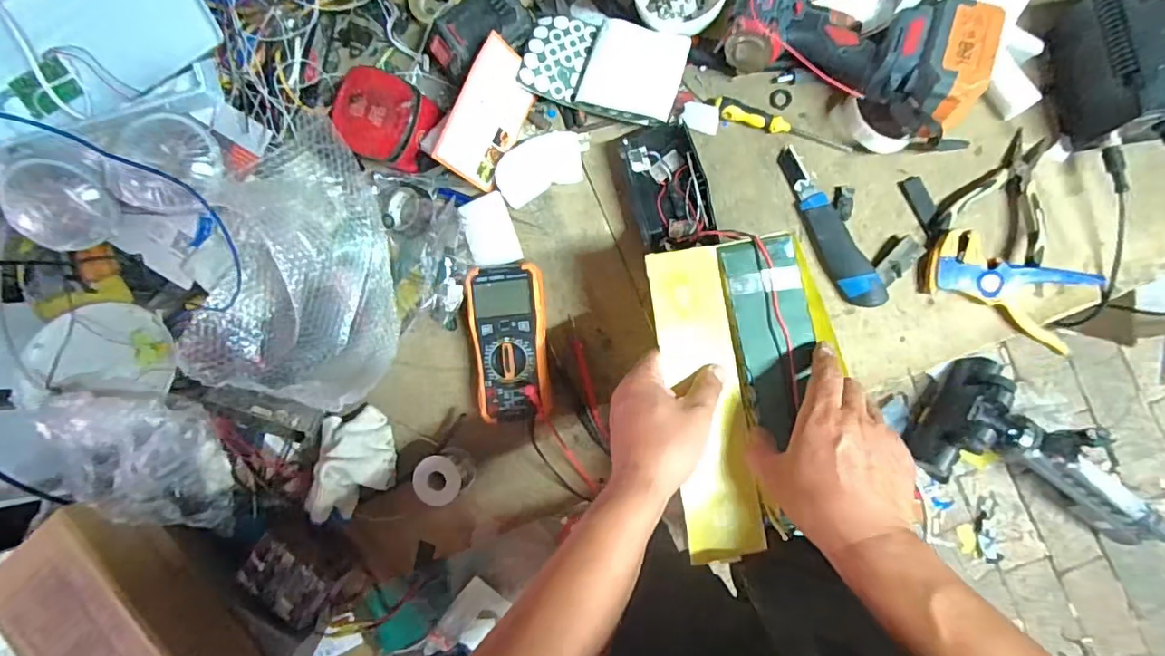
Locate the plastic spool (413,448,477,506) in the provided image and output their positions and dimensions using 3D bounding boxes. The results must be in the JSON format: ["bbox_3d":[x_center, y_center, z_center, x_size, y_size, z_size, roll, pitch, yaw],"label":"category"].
[{"bbox_3d":[-0.154,0.167,0.614,0.055,0.051,0.054,-34,87,4],"label":"plastic spool"}]

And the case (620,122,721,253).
[{"bbox_3d":[0.096,-0.156,0.614,0.078,0.047,0.143,-15,89,5],"label":"case"}]

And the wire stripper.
[{"bbox_3d":[0.455,-0.045,0.578,0.166,0.019,0.087,24,92,5],"label":"wire stripper"}]

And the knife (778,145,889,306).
[{"bbox_3d":[0.271,-0.112,0.602,0.040,0.025,0.196,-27,88,5],"label":"knife"}]

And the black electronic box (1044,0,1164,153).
[{"bbox_3d":[0.564,-0.264,0.541,0.108,0.079,0.147,-10,89,5],"label":"black electronic box"}]

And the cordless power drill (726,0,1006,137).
[{"bbox_3d":[0.289,-0.307,0.568,0.259,0.097,0.141,29,93,18],"label":"cordless power drill"}]

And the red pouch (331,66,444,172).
[{"bbox_3d":[-0.228,-0.237,0.621,0.101,0.049,0.097,30,93,5],"label":"red pouch"}]

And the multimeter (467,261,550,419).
[{"bbox_3d":[-0.081,0.018,0.618,0.087,0.053,0.174,-4,90,5],"label":"multimeter"}]

